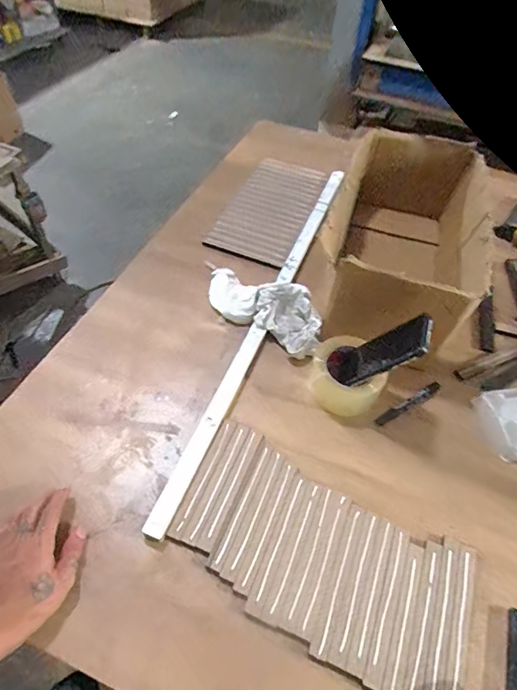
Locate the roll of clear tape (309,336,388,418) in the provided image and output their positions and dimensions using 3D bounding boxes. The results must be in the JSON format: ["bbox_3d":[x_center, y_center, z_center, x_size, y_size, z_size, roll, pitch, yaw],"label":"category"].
[{"bbox_3d":[0.132,0.045,0.674,0.090,0.064,0.113,-29,58,-25],"label":"roll of clear tape"}]

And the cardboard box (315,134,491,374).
[{"bbox_3d":[0.263,-0.192,0.803,0.218,0.172,0.485,17,52,10],"label":"cardboard box"}]

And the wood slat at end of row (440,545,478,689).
[{"bbox_3d":[0.232,0.318,0.501,0.023,0.004,0.174,22,49,14],"label":"wood slat at end of row"}]

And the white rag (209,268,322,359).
[{"bbox_3d":[0.007,-0.075,0.748,0.248,0.073,0.090,32,55,20],"label":"white rag"}]

